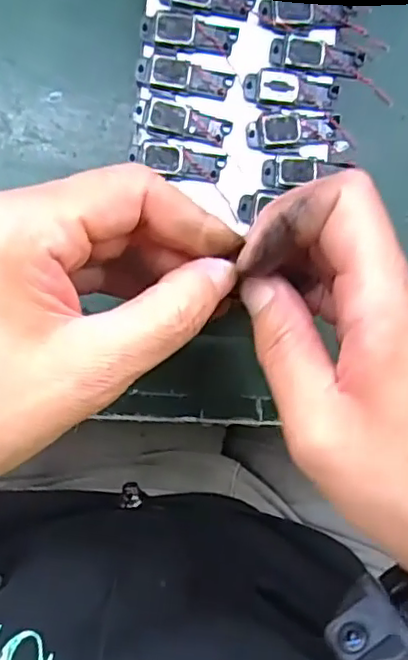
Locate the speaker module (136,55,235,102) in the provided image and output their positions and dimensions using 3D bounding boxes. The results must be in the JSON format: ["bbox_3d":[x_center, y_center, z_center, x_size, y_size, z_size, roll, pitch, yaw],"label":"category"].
[{"bbox_3d":[-0.008,-0.104,0.258,0.039,0.004,0.014,8,87,-6],"label":"speaker module"}]

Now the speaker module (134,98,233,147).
[{"bbox_3d":[-0.008,-0.085,0.257,0.039,0.004,0.014,10,87,-5],"label":"speaker module"}]

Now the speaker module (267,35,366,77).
[{"bbox_3d":[0.048,-0.115,0.265,0.041,0.005,0.013,8,87,-6],"label":"speaker module"}]

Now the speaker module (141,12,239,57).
[{"bbox_3d":[-0.006,-0.122,0.257,0.039,0.004,0.014,4,88,-6],"label":"speaker module"}]

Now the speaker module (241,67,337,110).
[{"bbox_3d":[0.037,-0.101,0.262,0.040,0.004,0.016,6,87,-6],"label":"speaker module"}]

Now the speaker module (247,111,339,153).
[{"bbox_3d":[0.038,-0.084,0.263,0.039,0.005,0.016,-7,89,-6],"label":"speaker module"}]

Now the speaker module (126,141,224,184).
[{"bbox_3d":[-0.011,-0.069,0.257,0.038,0.004,0.013,9,87,-6],"label":"speaker module"}]

